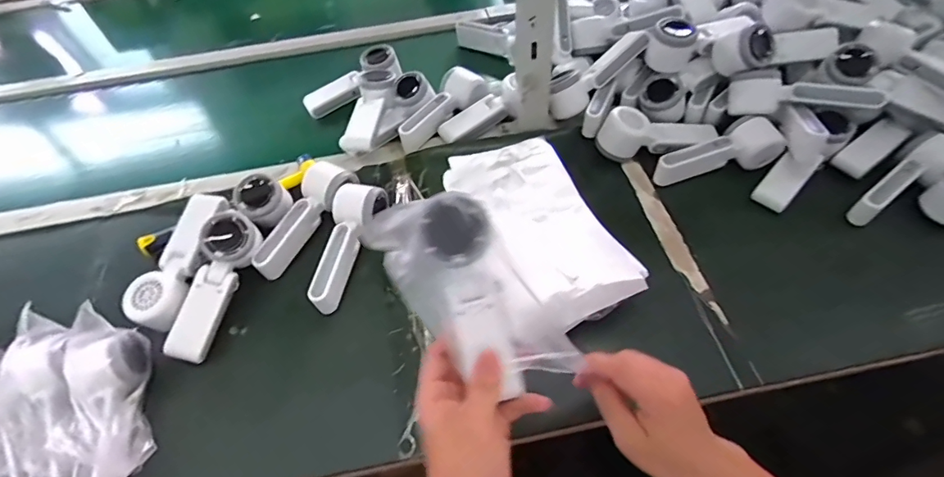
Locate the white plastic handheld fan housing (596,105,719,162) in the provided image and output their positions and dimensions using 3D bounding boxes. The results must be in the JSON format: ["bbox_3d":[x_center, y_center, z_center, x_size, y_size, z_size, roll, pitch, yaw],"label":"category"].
[{"bbox_3d":[0.256,-0.144,0.640,0.164,0.056,0.051,-2,55,3],"label":"white plastic handheld fan housing"}]

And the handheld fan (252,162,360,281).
[{"bbox_3d":[-0.217,-0.029,0.597,0.052,0.051,0.167,28,61,22],"label":"handheld fan"}]

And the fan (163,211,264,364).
[{"bbox_3d":[-0.295,0.054,0.540,0.053,0.053,0.170,13,77,13],"label":"fan"}]

